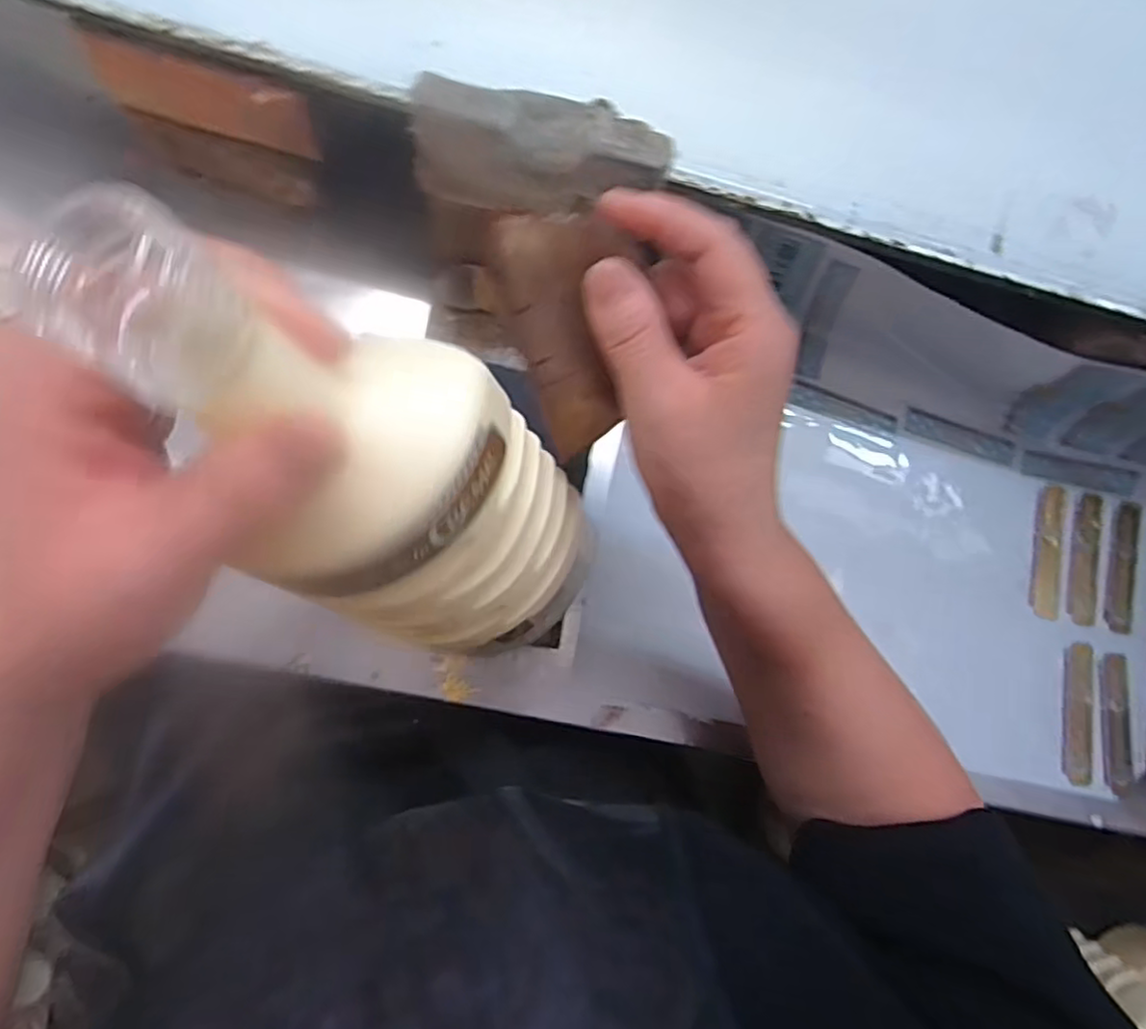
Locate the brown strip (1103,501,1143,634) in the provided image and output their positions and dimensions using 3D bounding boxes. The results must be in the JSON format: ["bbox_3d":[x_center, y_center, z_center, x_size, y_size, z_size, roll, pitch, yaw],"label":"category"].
[{"bbox_3d":[0.378,0.036,0.467,0.020,0.005,0.090,16,80,-4],"label":"brown strip"}]

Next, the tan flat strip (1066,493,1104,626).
[{"bbox_3d":[0.350,0.030,0.467,0.024,0.007,0.089,12,84,-7],"label":"tan flat strip"}]

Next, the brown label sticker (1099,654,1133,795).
[{"bbox_3d":[0.360,0.138,0.451,0.020,0.006,0.089,4,85,-8],"label":"brown label sticker"}]

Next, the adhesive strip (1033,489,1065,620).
[{"bbox_3d":[0.327,0.026,0.465,0.019,0.007,0.090,8,86,-8],"label":"adhesive strip"}]

